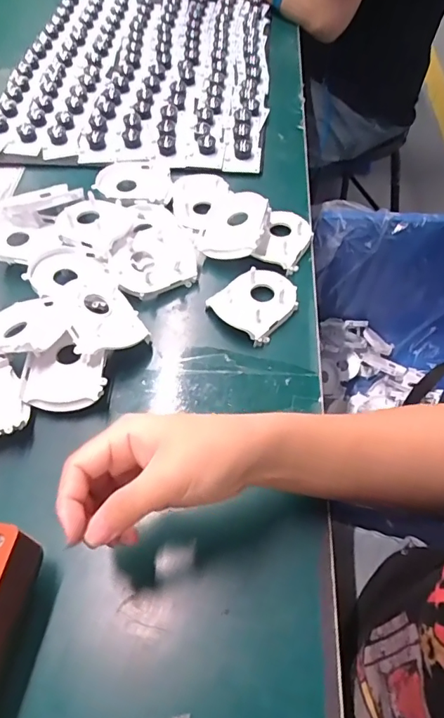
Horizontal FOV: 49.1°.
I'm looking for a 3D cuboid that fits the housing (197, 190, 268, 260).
[{"bbox_3d":[0.014,-0.142,0.509,0.070,0.018,0.081,-2,59,21],"label":"housing"}]

